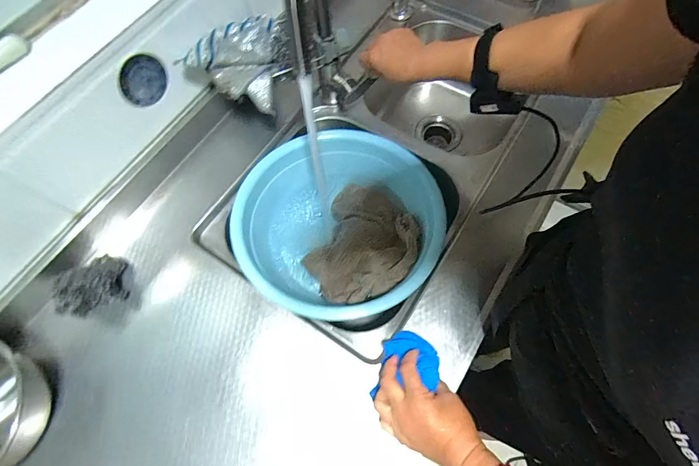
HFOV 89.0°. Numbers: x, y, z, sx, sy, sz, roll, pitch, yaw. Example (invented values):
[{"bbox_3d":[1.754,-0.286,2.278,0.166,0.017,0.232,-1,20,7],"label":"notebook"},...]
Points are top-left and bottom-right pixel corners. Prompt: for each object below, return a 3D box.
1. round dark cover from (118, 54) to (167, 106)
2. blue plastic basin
[{"bbox_3d":[-0.310,-0.230,0.535,0.007,0.077,0.072,31,72,15],"label":"round dark cover"},{"bbox_3d":[-0.018,-0.011,0.642,0.343,0.111,0.332,-1,67,3],"label":"blue plastic basin"}]

